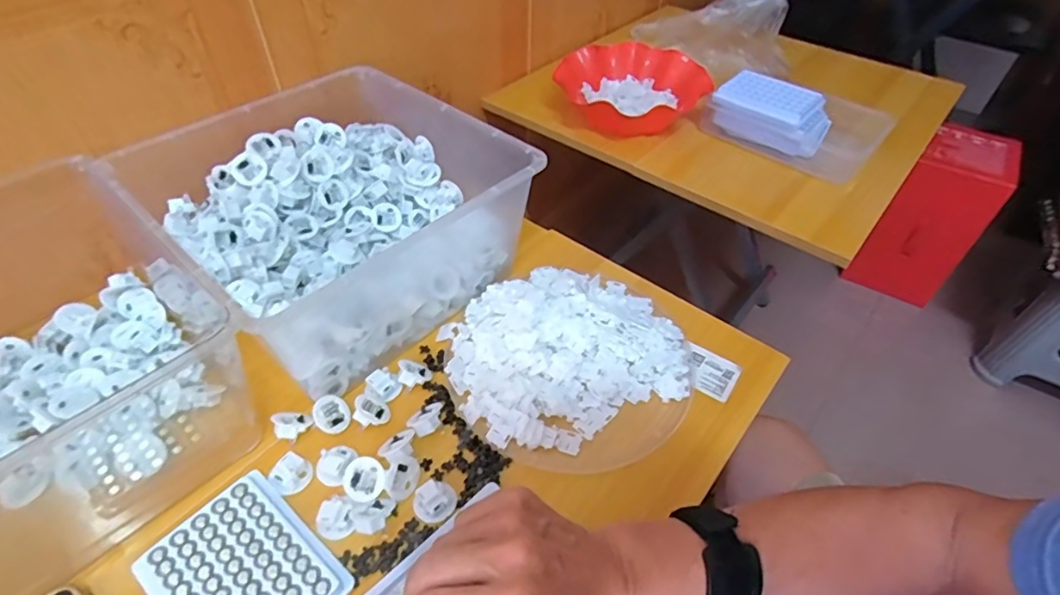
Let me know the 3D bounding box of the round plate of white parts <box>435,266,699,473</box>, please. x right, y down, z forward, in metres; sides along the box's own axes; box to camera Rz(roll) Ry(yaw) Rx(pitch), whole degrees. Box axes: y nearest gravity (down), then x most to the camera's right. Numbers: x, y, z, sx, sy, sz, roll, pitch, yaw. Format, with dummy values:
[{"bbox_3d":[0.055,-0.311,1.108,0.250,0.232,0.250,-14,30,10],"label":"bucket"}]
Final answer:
[{"bbox_3d":[0.040,0.052,0.514,0.224,0.046,0.210,1,47,-1],"label":"round plate of white parts"}]

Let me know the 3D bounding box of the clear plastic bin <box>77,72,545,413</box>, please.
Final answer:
[{"bbox_3d":[-0.197,-0.083,0.560,0.308,0.137,0.298,31,53,25],"label":"clear plastic bin"}]

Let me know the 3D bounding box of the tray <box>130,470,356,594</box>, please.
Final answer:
[{"bbox_3d":[-0.201,0.196,0.385,0.126,0.012,0.098,32,53,25],"label":"tray"}]

